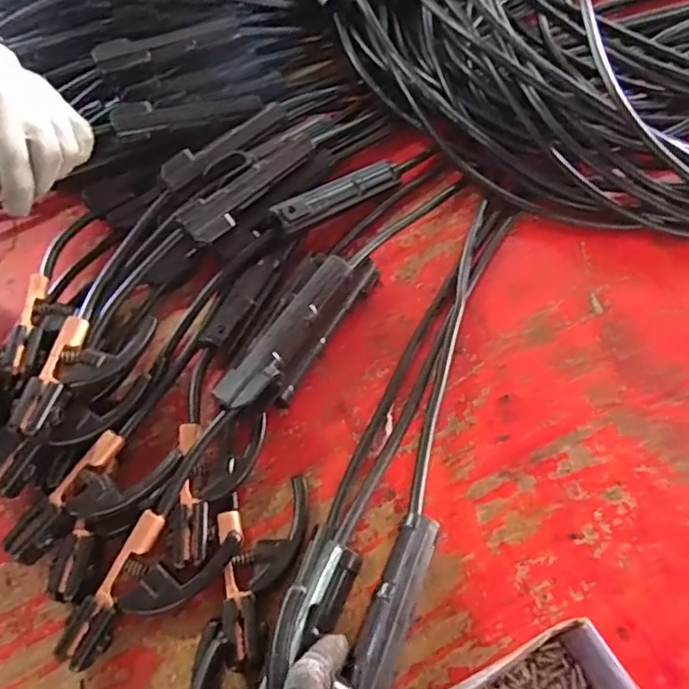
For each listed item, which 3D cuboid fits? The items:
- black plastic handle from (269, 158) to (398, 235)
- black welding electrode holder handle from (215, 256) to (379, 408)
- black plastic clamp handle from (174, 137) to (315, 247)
[{"bbox_3d":[-0.002,-0.144,0.559,0.153,0.022,0.024,-32,63,-33],"label":"black plastic handle"},{"bbox_3d":[-0.031,-0.010,0.485,0.036,0.053,0.180,30,65,17],"label":"black welding electrode holder handle"},{"bbox_3d":[-0.085,-0.145,0.535,0.030,0.024,0.152,38,67,22],"label":"black plastic clamp handle"}]

